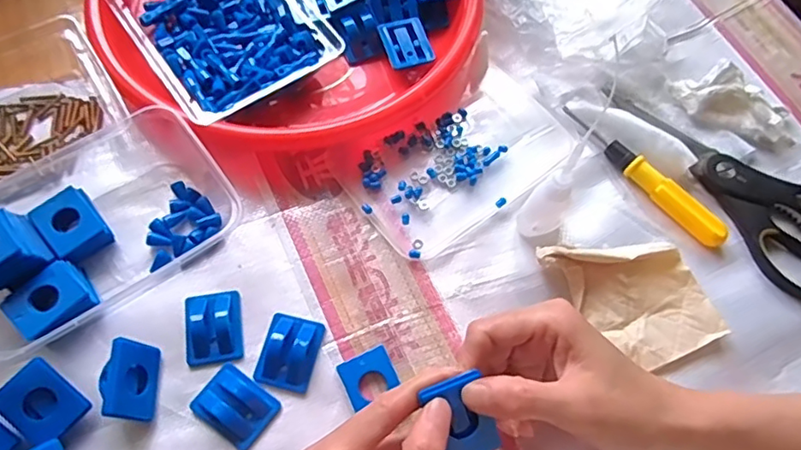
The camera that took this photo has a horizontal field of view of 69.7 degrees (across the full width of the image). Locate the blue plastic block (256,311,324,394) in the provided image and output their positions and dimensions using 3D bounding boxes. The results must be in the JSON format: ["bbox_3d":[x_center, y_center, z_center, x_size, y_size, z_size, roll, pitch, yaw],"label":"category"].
[{"bbox_3d":[-0.068,0.078,0.356,0.034,0.011,0.045,13,65,4],"label":"blue plastic block"}]

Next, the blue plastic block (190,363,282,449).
[{"bbox_3d":[-0.098,0.106,0.339,0.045,0.013,0.034,34,68,13],"label":"blue plastic block"}]

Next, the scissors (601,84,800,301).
[{"bbox_3d":[0.253,-0.037,0.422,0.088,0.012,0.216,-29,69,-15],"label":"scissors"}]

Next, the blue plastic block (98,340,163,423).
[{"bbox_3d":[-0.160,0.091,0.337,0.016,0.035,0.044,-17,63,24],"label":"blue plastic block"}]

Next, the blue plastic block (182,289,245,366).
[{"bbox_3d":[-0.118,0.063,0.362,0.035,0.011,0.045,-9,65,-7],"label":"blue plastic block"}]

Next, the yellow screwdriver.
[{"bbox_3d":[0.177,-0.039,0.419,0.016,0.014,0.142,-35,71,-17],"label":"yellow screwdriver"}]

